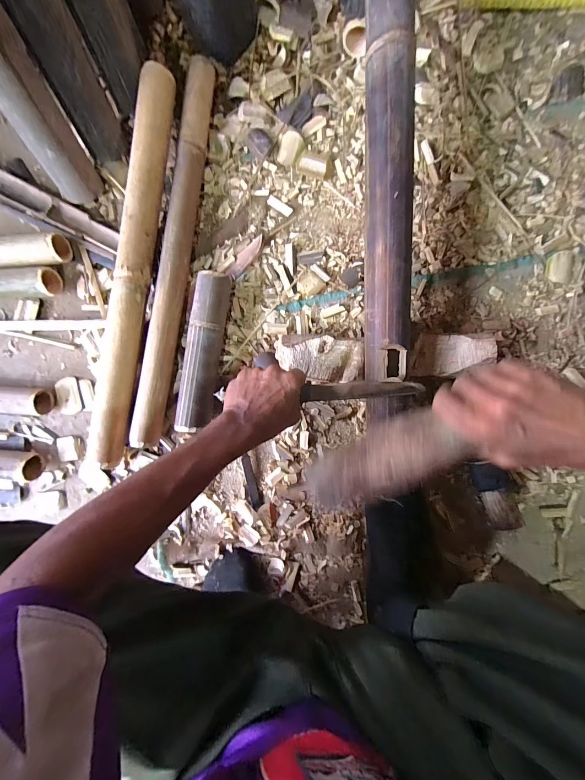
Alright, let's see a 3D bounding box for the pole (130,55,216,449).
[{"bbox_3d":[-0.203,-0.230,0.544,0.051,0.056,0.652,9,91,5],"label":"pole"}]

